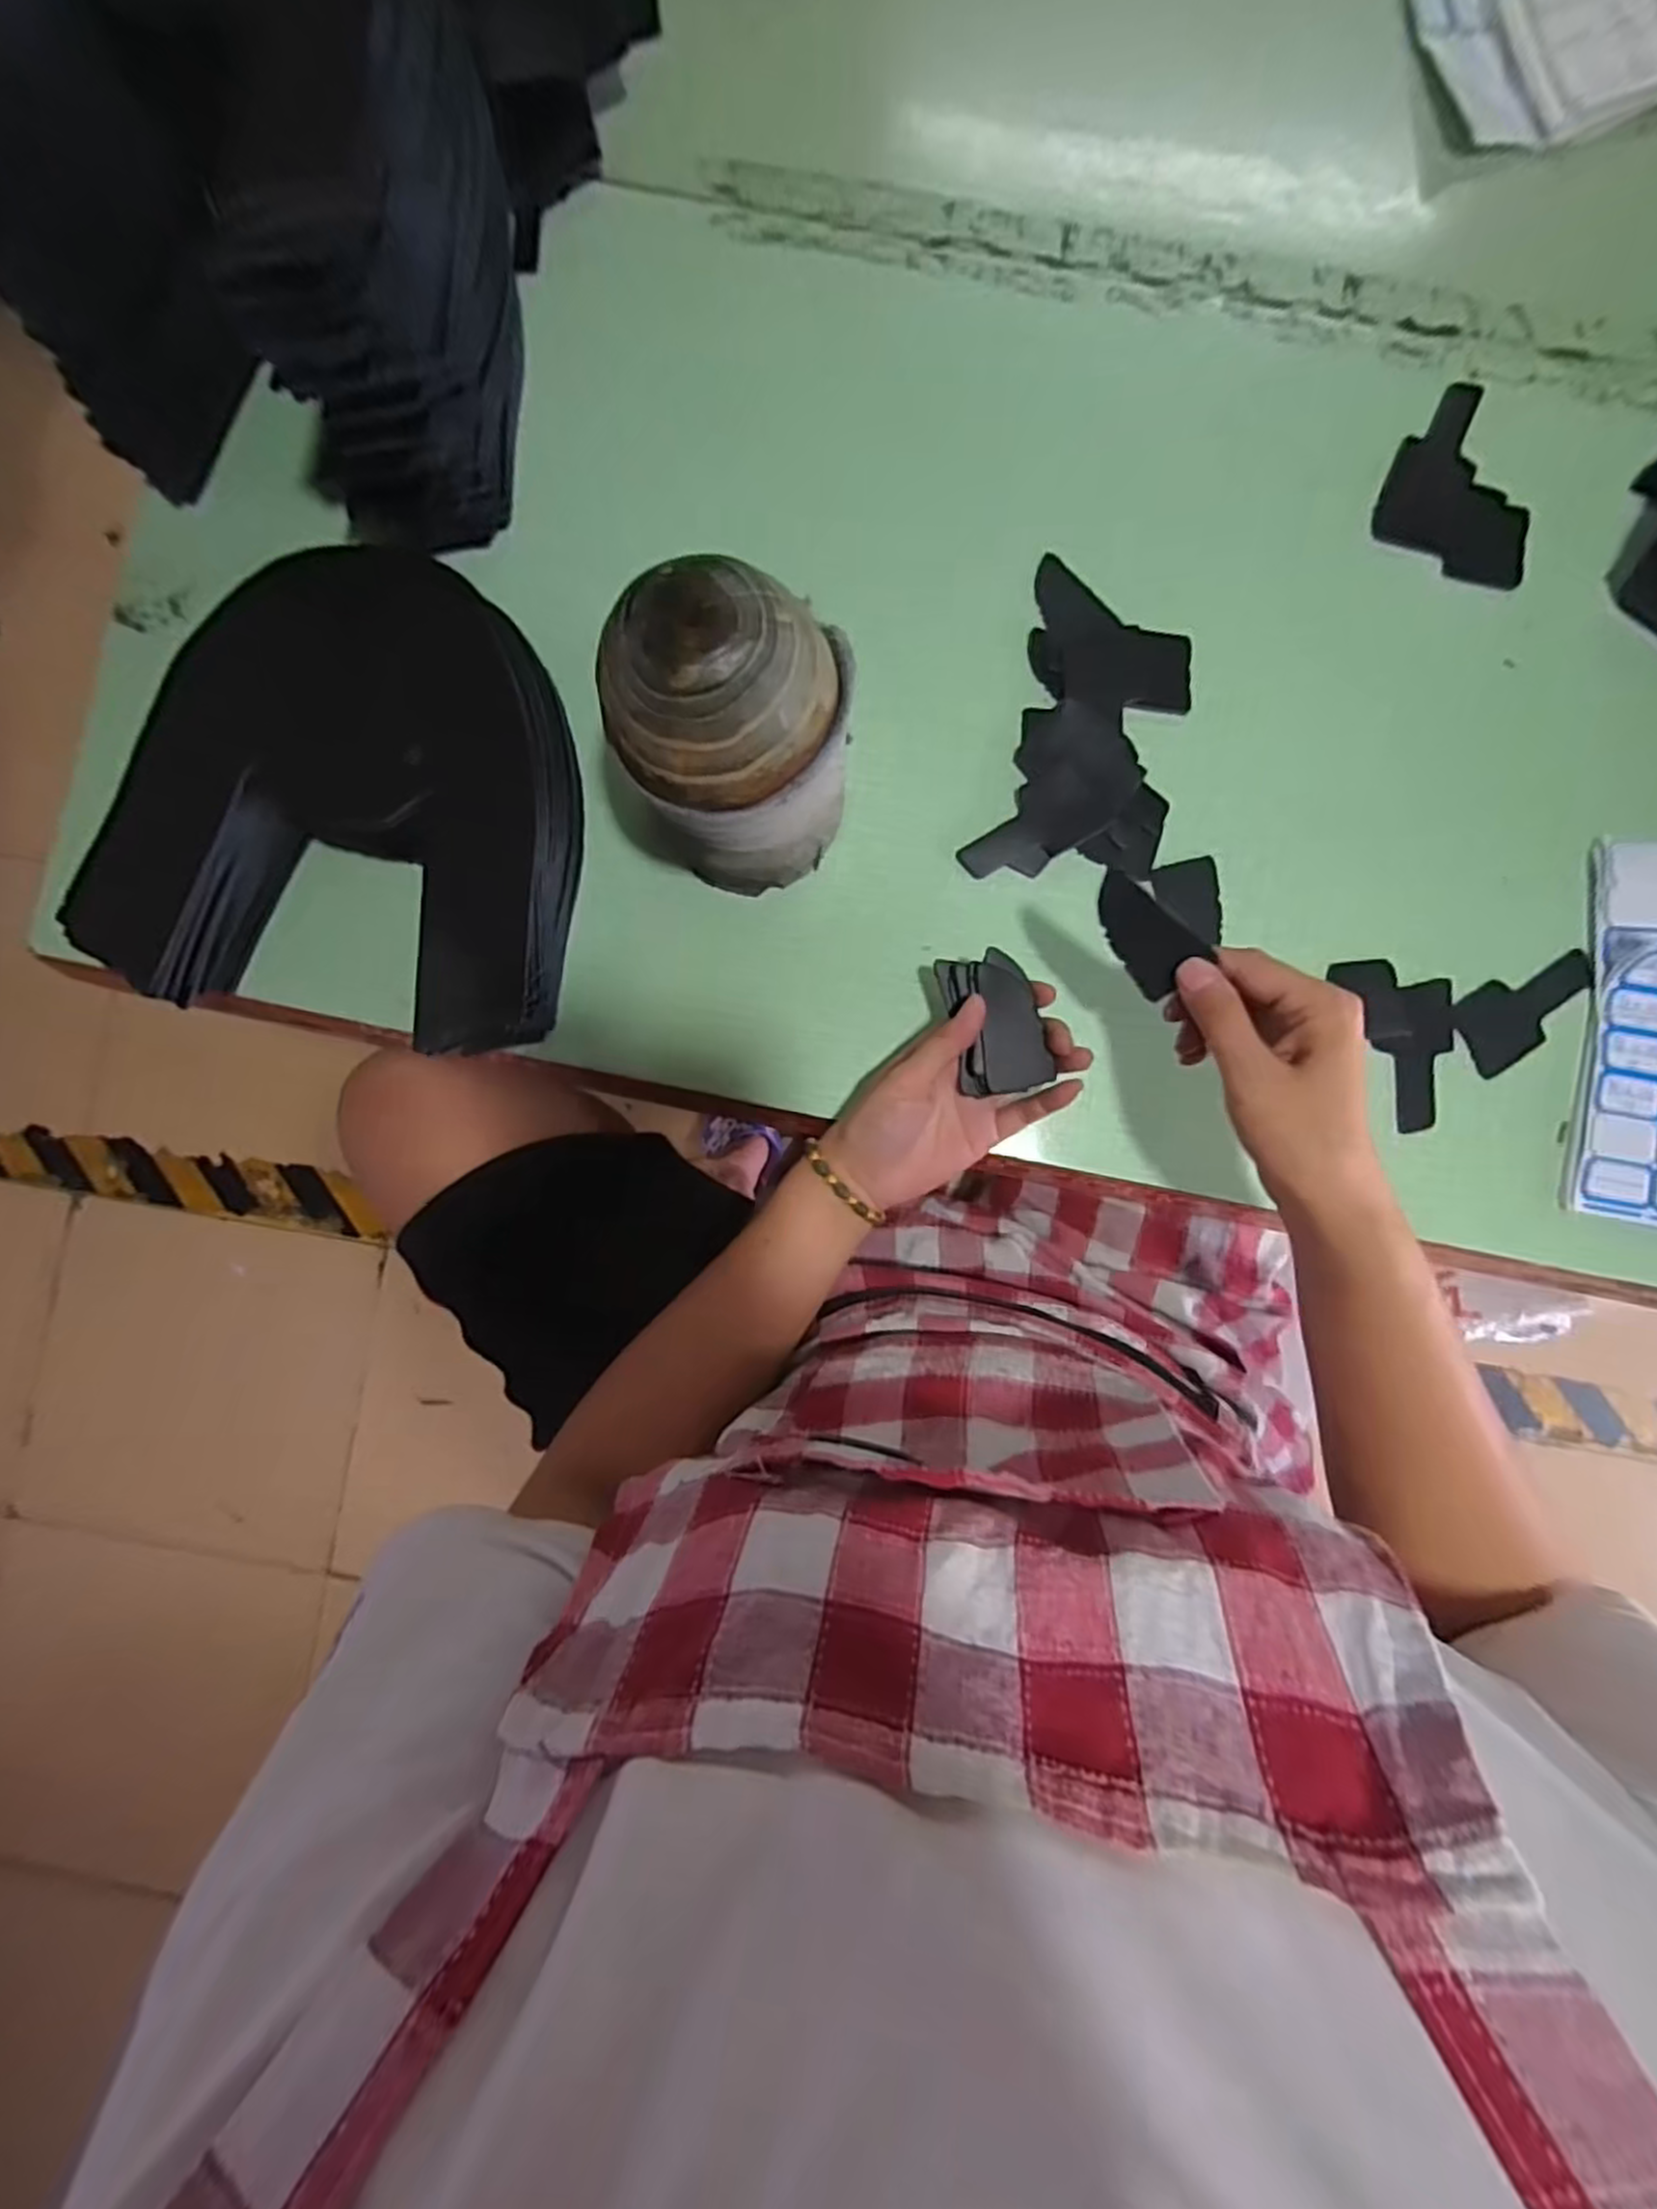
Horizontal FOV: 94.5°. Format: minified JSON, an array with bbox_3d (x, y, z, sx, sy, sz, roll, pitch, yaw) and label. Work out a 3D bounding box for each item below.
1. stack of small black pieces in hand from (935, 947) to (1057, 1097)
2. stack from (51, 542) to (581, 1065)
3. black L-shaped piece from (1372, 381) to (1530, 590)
[{"bbox_3d":[0.087,-0.045,0.402,0.041,0.018,0.073,-15,88,1],"label":"stack of small black pieces in hand"},{"bbox_3d":[-0.252,-0.159,0.412,0.221,0.083,0.247,5,88,1],"label":"stack"},{"bbox_3d":[0.374,-0.360,0.446,0.089,0.004,0.104,26,89,2],"label":"black L-shaped piece"}]

